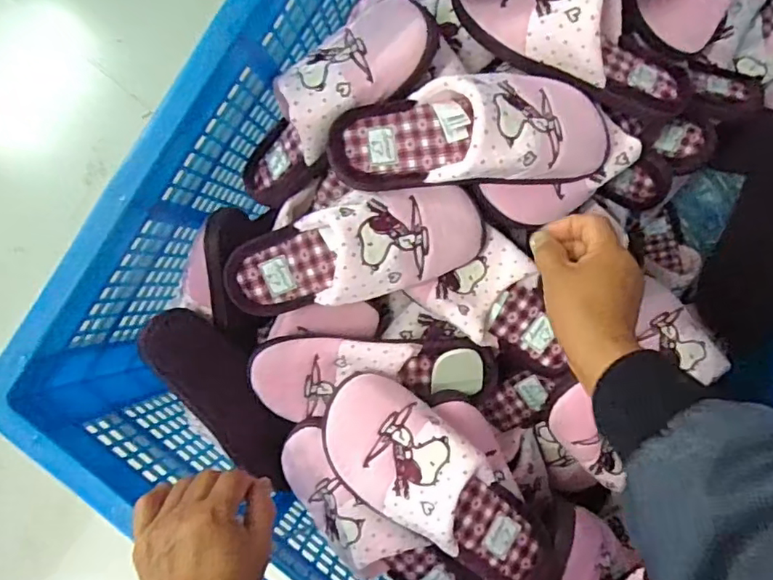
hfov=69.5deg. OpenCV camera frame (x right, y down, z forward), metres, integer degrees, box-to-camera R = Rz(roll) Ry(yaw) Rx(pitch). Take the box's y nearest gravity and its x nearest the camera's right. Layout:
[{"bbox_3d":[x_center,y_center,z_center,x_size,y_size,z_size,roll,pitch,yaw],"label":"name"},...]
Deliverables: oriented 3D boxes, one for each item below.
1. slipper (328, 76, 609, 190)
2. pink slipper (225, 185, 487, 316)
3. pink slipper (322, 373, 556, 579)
[{"bbox_3d":[0.072,-0.137,0.484,0.237,0.069,0.089,-3,90,7],"label":"slipper"},{"bbox_3d":[-0.034,-0.038,0.516,0.249,0.070,0.094,-16,88,7],"label":"pink slipper"},{"bbox_3d":[0.050,0.178,0.519,0.253,0.092,0.107,35,94,6],"label":"pink slipper"}]

